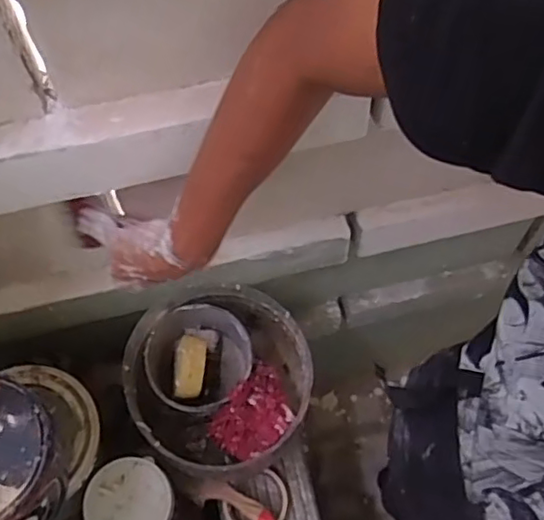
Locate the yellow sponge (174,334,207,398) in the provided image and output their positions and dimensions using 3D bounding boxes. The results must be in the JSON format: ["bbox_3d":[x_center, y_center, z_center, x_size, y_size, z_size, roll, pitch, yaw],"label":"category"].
[{"bbox_3d":[-0.110,0.141,0.833,0.041,0.031,0.079,3,64,4],"label":"yellow sponge"}]

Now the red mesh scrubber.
[{"bbox_3d":[-0.021,0.210,0.843,0.087,0.055,0.124,37,70,18],"label":"red mesh scrubber"}]

